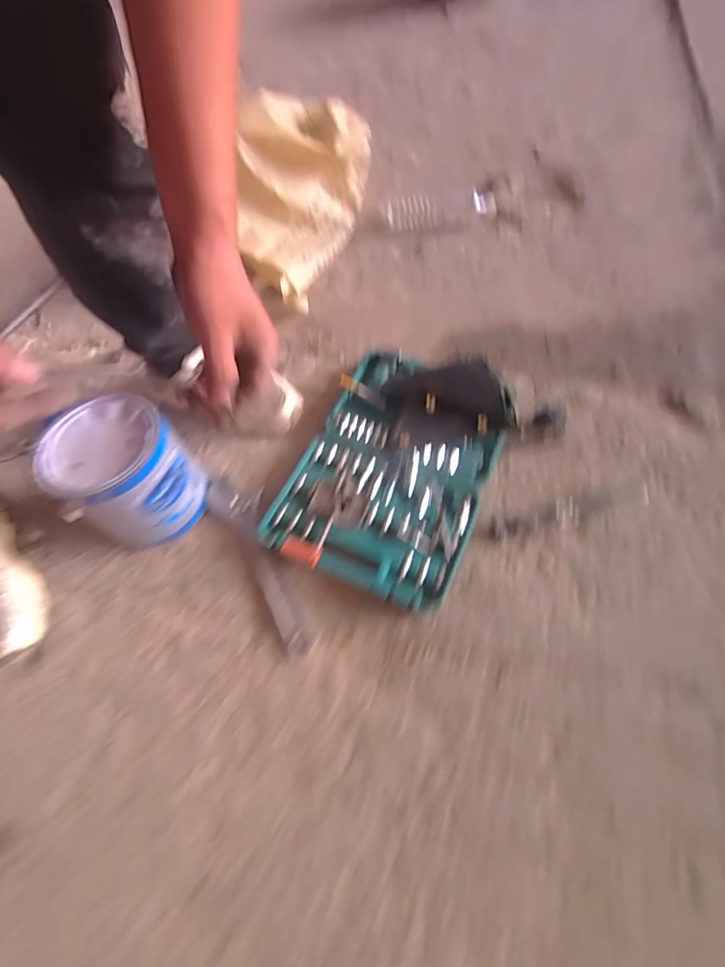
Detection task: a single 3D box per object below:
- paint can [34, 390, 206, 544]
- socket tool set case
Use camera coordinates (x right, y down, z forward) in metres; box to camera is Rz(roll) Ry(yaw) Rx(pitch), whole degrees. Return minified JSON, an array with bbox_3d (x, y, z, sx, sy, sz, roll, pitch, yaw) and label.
[{"bbox_3d":[-0.310,-0.010,0.600,0.150,0.157,0.139,-2,61,3],"label":"paint can"},{"bbox_3d":[0.050,-0.034,0.653,0.275,0.040,0.390,22,65,16],"label":"socket tool set case"}]

